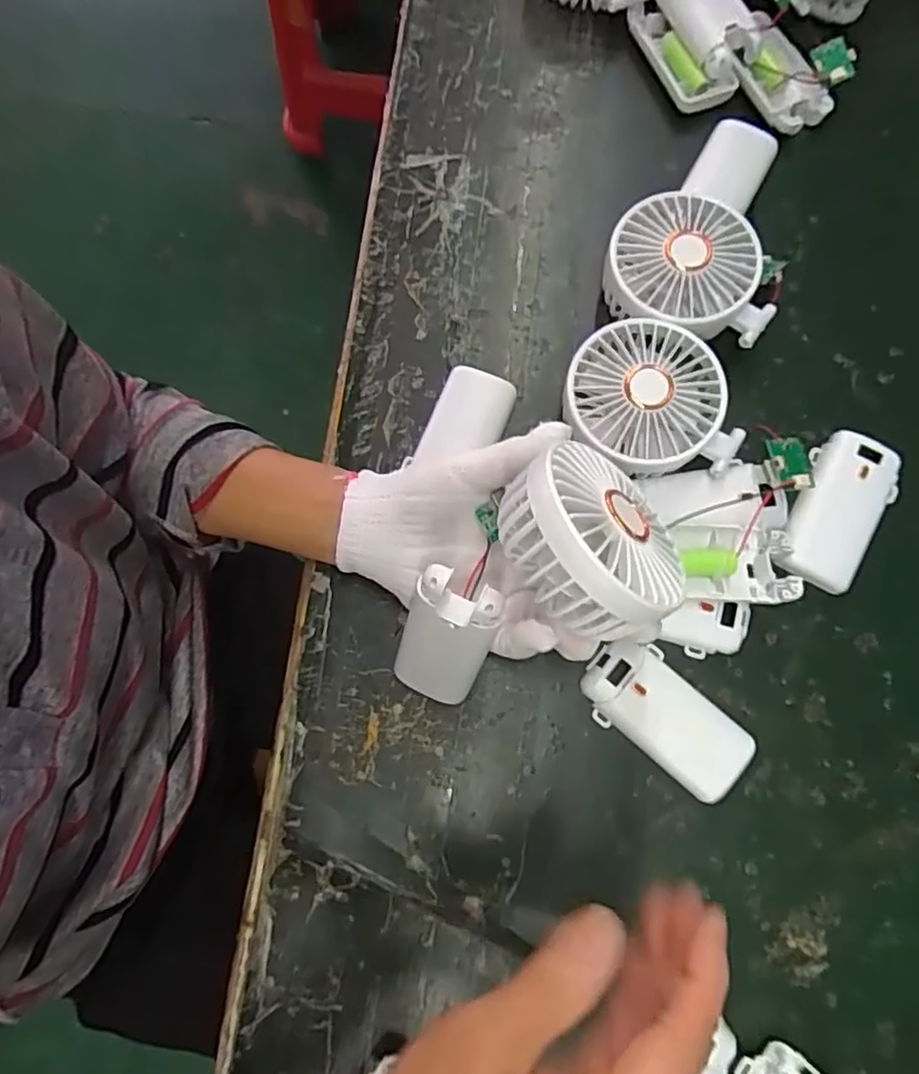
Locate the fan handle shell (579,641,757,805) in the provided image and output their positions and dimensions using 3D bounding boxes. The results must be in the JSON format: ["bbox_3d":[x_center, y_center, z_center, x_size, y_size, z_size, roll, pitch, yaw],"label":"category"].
[{"bbox_3d":[0.113,0.098,0.344,0.094,0.015,0.047,40,80,8],"label":"fan handle shell"}]

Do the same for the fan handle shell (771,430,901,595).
[{"bbox_3d":[0.219,-0.015,0.364,0.050,0.015,0.095,29,78,5],"label":"fan handle shell"}]

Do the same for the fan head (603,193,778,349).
[{"bbox_3d":[0.130,-0.153,0.379,0.088,0.048,0.088,0,77,-1],"label":"fan head"}]

